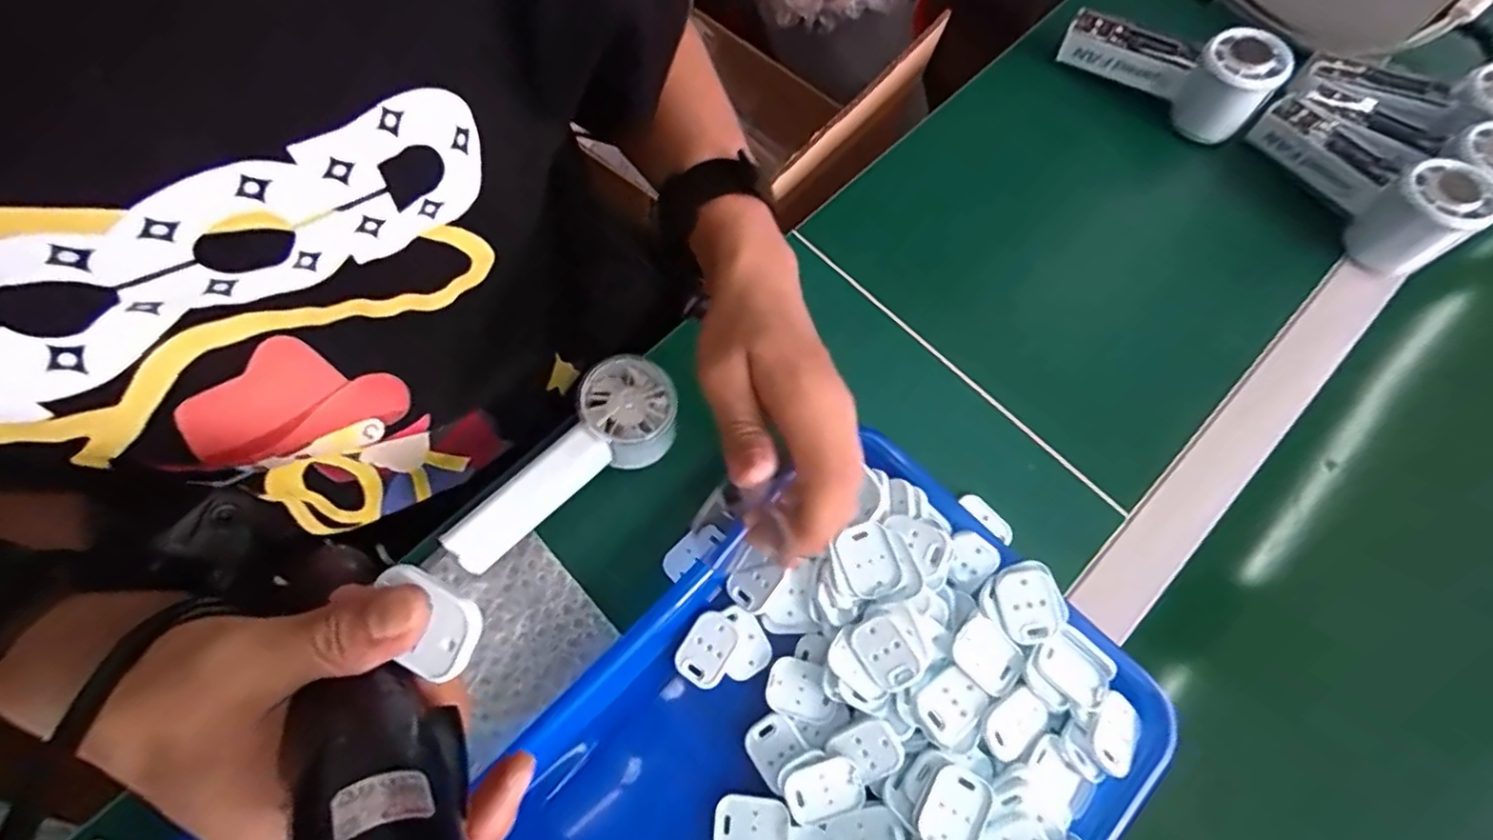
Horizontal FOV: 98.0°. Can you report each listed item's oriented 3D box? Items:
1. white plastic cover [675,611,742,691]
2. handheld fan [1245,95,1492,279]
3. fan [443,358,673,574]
[{"bbox_3d":[-0.022,0.132,0.373,0.029,0.005,0.039,29,73,9],"label":"white plastic cover"},{"bbox_3d":[0.443,-0.177,0.472,0.049,0.075,0.151,-30,74,-10],"label":"handheld fan"},{"bbox_3d":[-0.105,0.029,0.381,0.152,0.058,0.048,-42,77,-13],"label":"fan"}]

